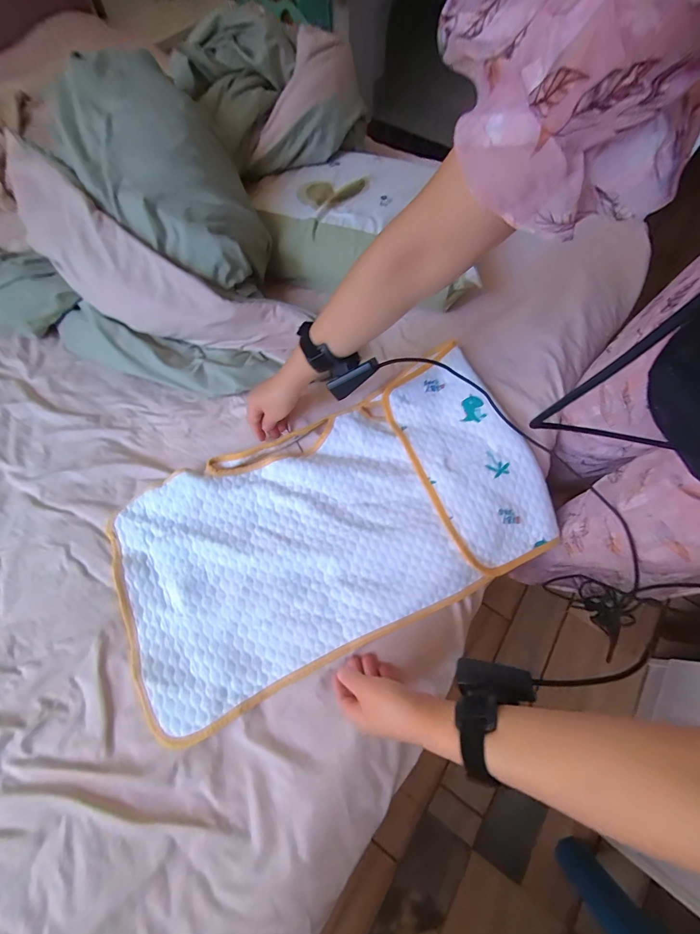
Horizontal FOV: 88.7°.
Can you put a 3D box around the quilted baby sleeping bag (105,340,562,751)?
[{"bbox_3d":[-0.017,0.072,0.534,0.620,0.045,0.345,-25,67,-9],"label":"quilted baby sleeping bag"}]

